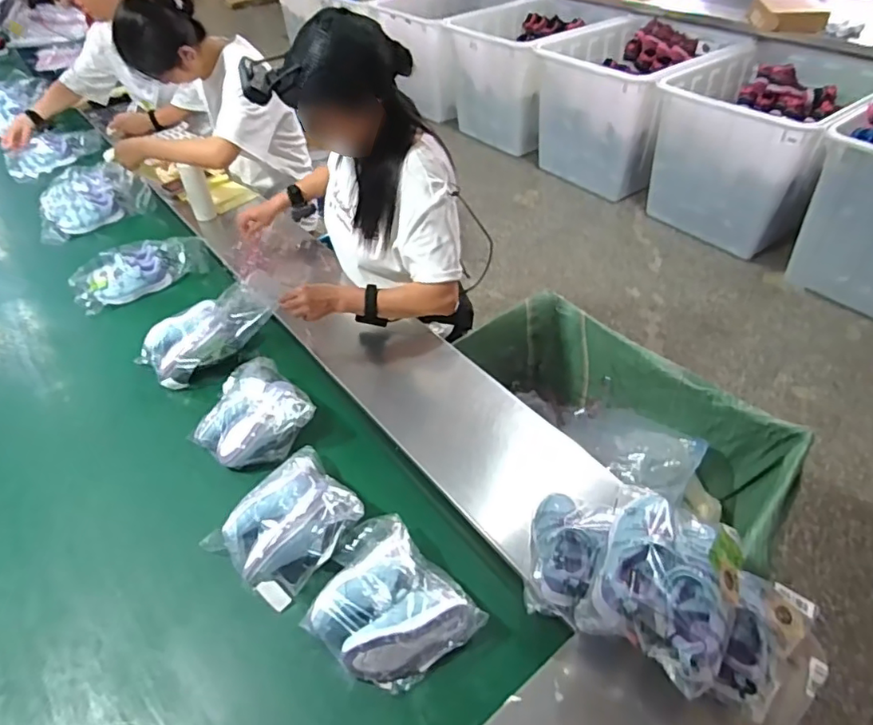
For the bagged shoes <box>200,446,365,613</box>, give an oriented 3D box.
[{"bbox_3d":[-0.242,0.254,0.897,0.204,0.086,0.187,-35,53,-29],"label":"bagged shoes"}]

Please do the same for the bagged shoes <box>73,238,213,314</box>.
[{"bbox_3d":[-0.766,-0.234,1.450,0.338,0.095,0.166,-20,47,-16],"label":"bagged shoes"}]

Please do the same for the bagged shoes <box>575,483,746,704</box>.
[{"bbox_3d":[0.298,0.279,0.725,0.175,0.083,0.209,24,51,25],"label":"bagged shoes"}]

